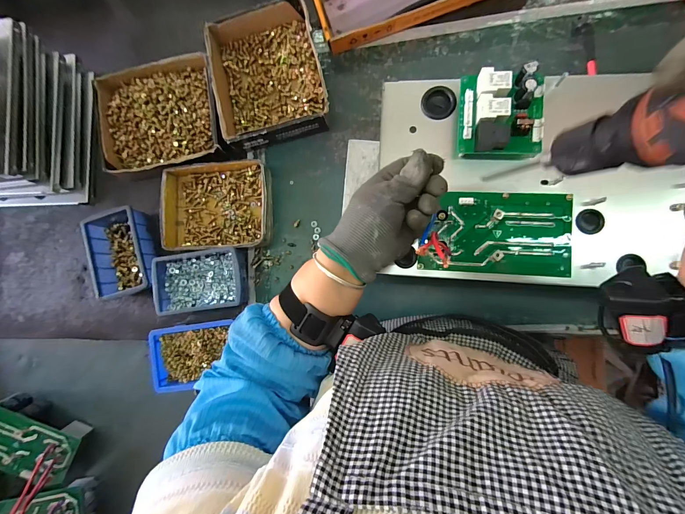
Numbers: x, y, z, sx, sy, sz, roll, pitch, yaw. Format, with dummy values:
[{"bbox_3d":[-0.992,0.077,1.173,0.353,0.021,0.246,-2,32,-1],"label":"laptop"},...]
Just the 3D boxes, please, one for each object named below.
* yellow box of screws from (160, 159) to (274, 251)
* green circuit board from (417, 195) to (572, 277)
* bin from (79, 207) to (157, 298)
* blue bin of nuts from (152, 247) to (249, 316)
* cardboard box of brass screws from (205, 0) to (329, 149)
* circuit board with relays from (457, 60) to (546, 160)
[{"bbox_3d":[-0.211,-0.086,0.512,0.183,0.032,0.146,-1,87,7],"label":"yellow box of screws"},{"bbox_3d":[0.179,-0.028,0.360,0.168,0.013,0.094,3,89,7],"label":"green circuit board"},{"bbox_3d":[-0.369,-0.007,0.519,0.106,0.049,0.151,-16,85,6],"label":"bin"},{"bbox_3d":[-0.229,0.038,0.499,0.144,0.044,0.098,-8,86,6],"label":"blue bin of nuts"},{"bbox_3d":[-0.123,-0.298,0.502,0.175,0.048,0.217,-13,86,6],"label":"cardboard box of brass screws"},{"bbox_3d":[0.179,-0.161,0.339,0.087,0.032,0.094,5,89,7],"label":"circuit board with relays"}]

